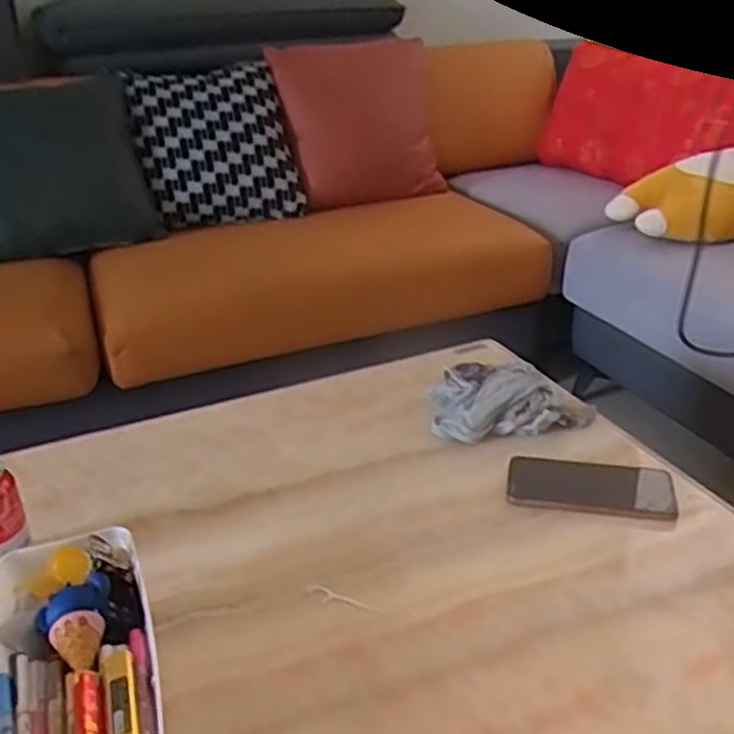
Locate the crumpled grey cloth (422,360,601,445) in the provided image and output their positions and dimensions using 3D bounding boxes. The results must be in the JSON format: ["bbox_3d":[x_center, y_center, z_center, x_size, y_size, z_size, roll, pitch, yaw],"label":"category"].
[{"bbox_3d":[0.165,0.038,0.912,0.182,0.060,0.112,-7,28,-10],"label":"crumpled grey cloth"}]

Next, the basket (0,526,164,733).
[{"bbox_3d":[-0.201,0.222,0.525,0.109,0.088,0.243,-10,29,-16],"label":"basket"}]

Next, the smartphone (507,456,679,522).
[{"bbox_3d":[0.226,0.122,0.776,0.161,0.009,0.072,3,40,13],"label":"smartphone"}]

